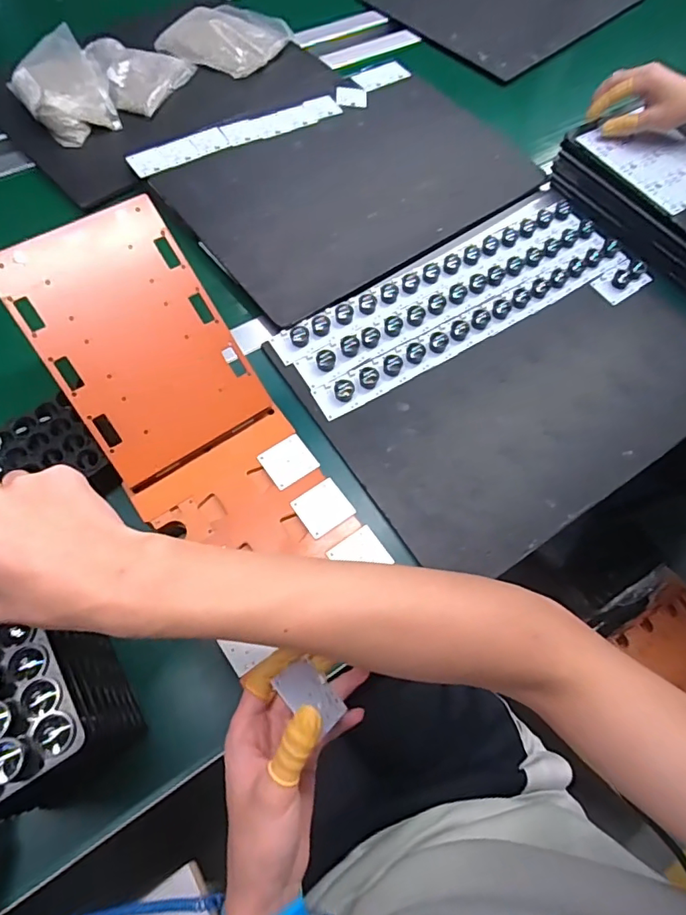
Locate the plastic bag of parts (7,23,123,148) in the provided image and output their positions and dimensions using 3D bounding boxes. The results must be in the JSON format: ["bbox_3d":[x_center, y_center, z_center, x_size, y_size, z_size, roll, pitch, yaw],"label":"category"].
[{"bbox_3d":[-0.412,-0.542,0.745,0.122,0.051,0.170,-35,72,-17],"label":"plastic bag of parts"}]

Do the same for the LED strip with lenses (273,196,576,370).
[{"bbox_3d":[0.122,-0.240,0.657,0.473,0.016,0.050,-30,71,-16],"label":"LED strip with lenses"}]

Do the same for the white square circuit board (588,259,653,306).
[{"bbox_3d":[0.372,-0.238,0.668,0.077,0.023,0.045,-31,71,-16],"label":"white square circuit board"}]

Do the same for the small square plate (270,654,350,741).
[{"bbox_3d":[-0.021,0.158,0.337,0.043,0.004,0.036,53,30,11],"label":"small square plate"}]

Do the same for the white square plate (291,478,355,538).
[{"bbox_3d":[-0.019,0.049,0.489,0.048,0.004,0.045,-32,72,-16],"label":"white square plate"}]

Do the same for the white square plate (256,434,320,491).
[{"bbox_3d":[-0.055,0.003,0.507,0.048,0.004,0.045,-34,72,-17],"label":"white square plate"}]

